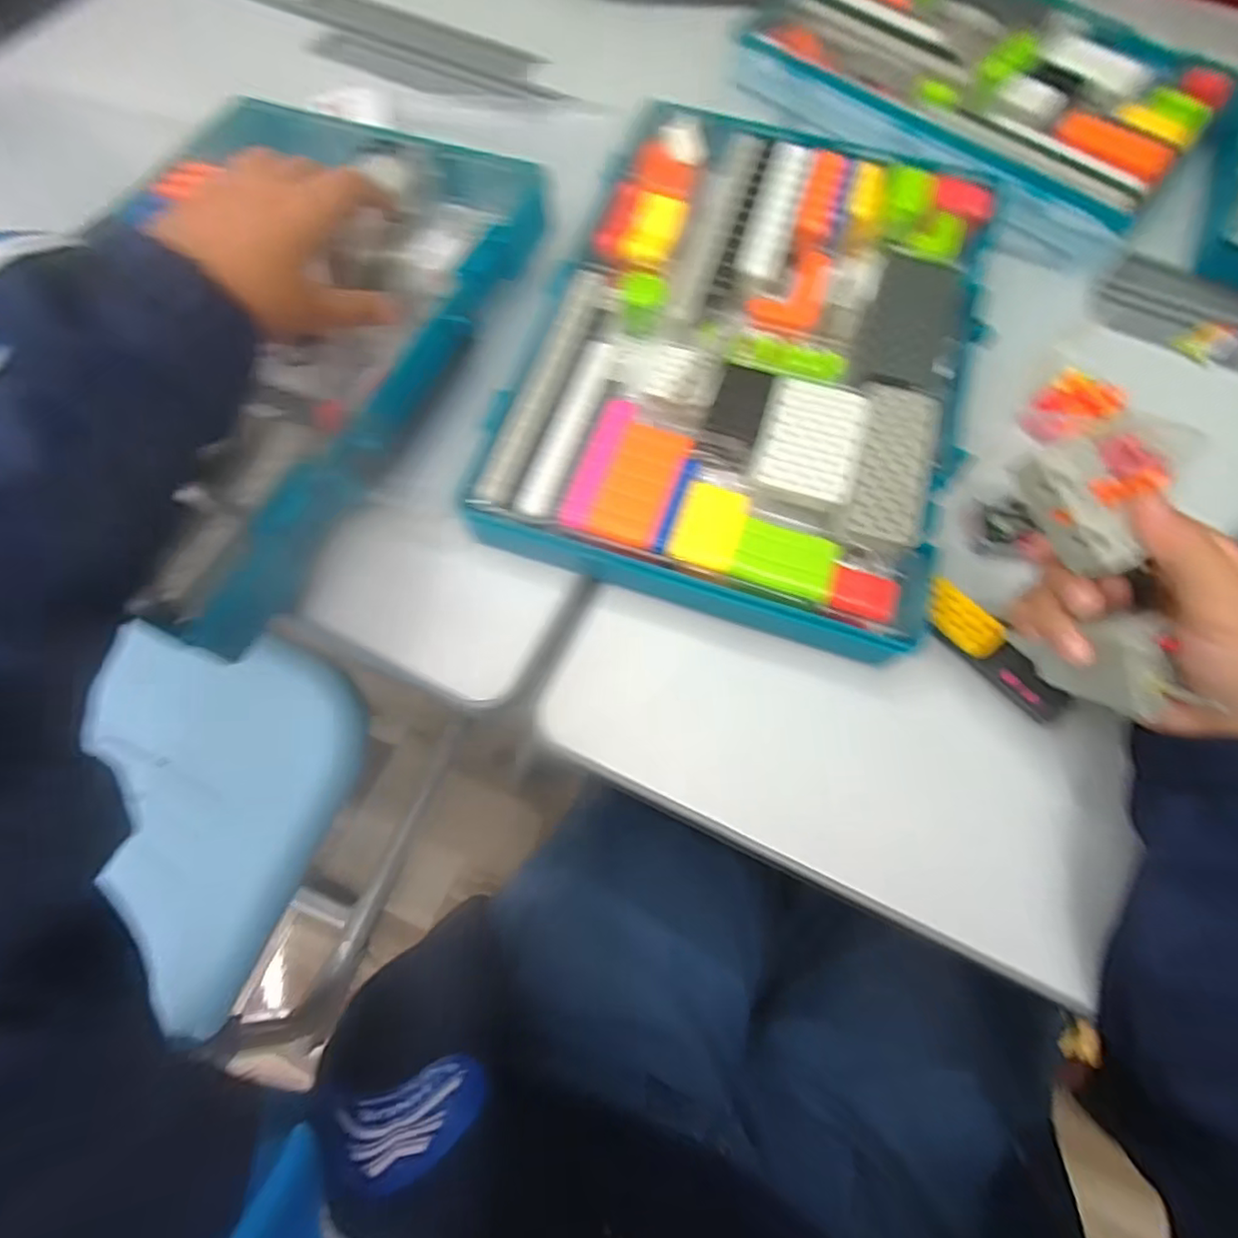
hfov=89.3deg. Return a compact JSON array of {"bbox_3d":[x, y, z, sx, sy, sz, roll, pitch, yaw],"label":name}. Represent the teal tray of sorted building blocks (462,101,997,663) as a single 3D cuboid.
[{"bbox_3d":[0.085,-0.169,0.397,0.260,0.053,0.361,17,67,6],"label":"teal tray of sorted building blocks"}]

